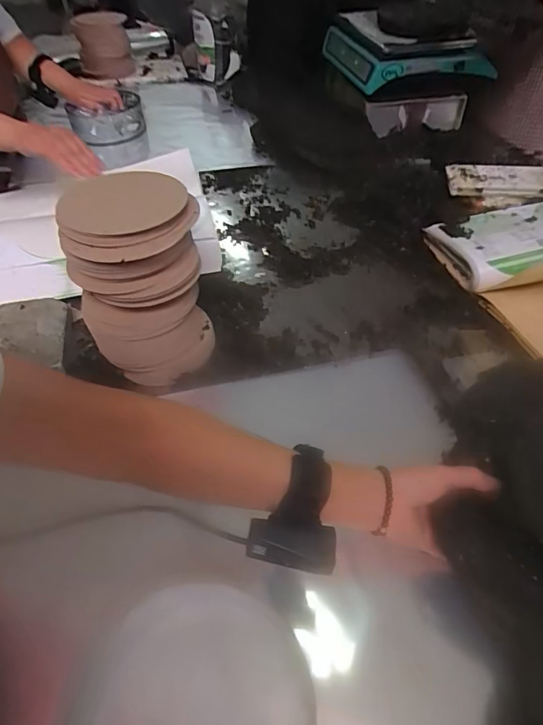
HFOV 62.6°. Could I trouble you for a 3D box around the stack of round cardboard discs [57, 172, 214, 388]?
[{"bbox_3d":[-0.161,-0.093,0.570,0.145,0.240,0.141,-18,51,-12],"label":"stack of round cardboard discs"}]

